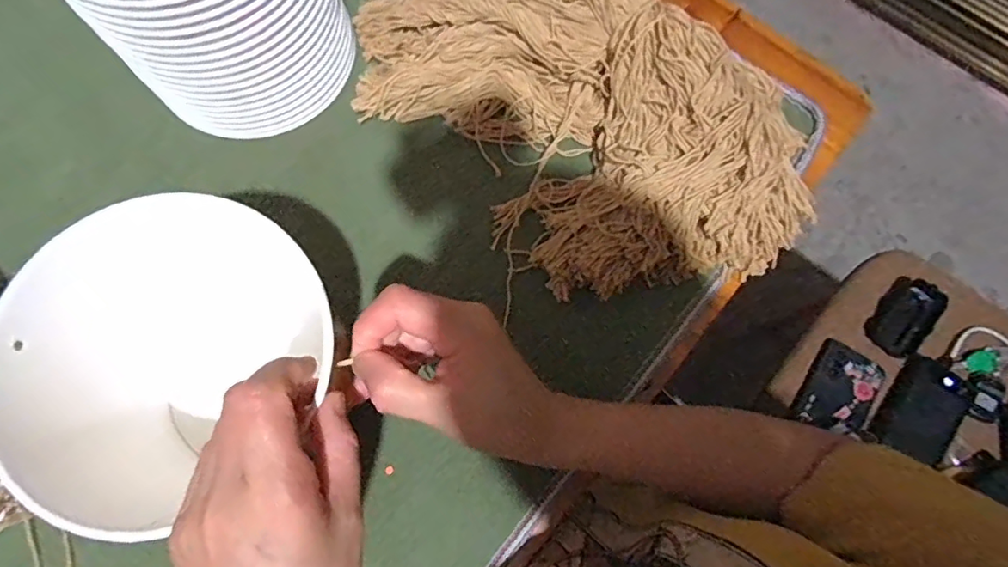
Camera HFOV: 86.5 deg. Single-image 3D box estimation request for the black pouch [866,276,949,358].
[{"bbox_3d":[0.522,0.043,0.694,0.063,0.020,0.108,40,76,10],"label":"black pouch"}]

